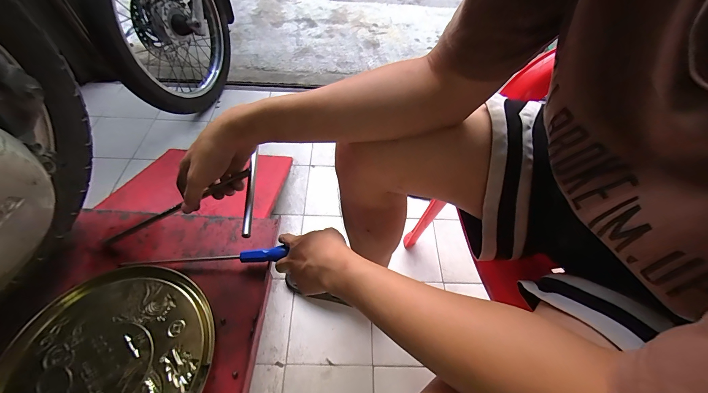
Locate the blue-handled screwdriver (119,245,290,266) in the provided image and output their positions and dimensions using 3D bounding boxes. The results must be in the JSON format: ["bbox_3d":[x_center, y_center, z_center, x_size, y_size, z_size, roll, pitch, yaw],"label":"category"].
[{"bbox_3d":[-0.231,0.096,0.470,0.253,0.017,0.019,-5,54,3],"label":"blue-handled screwdriver"}]

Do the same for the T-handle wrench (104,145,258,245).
[{"bbox_3d":[-0.254,0.045,0.417,0.311,0.017,0.111,-21,51,20],"label":"T-handle wrench"}]

